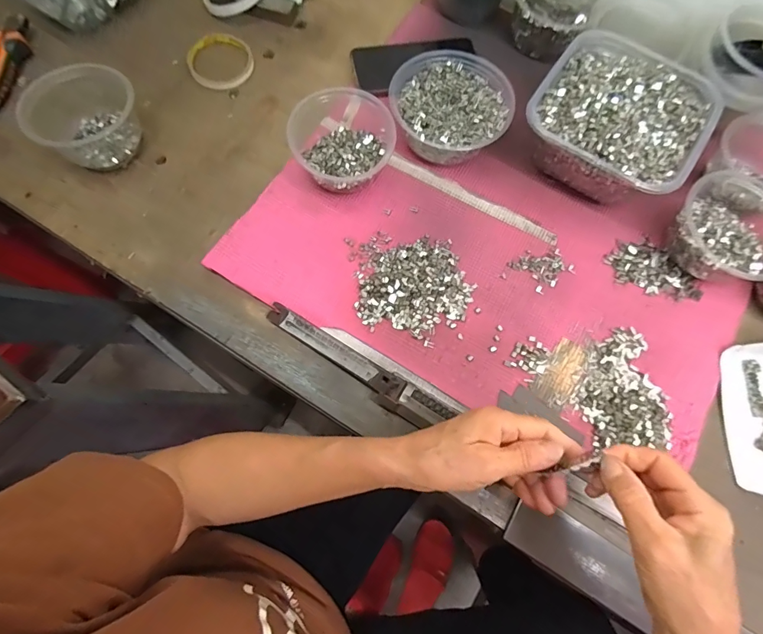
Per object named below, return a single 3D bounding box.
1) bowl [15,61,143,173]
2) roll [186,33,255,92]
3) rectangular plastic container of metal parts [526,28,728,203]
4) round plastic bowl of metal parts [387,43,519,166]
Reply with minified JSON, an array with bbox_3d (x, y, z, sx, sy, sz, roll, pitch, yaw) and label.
[{"bbox_3d":[-0.337,-0.233,0.478,0.111,0.072,0.114,1,72,-2],"label":"bowl"},{"bbox_3d":[-0.214,-0.338,0.550,0.087,0.009,0.081,0,74,0],"label":"roll"},{"bbox_3d":[0.261,-0.218,0.475,0.175,0.081,0.180,33,74,9],"label":"rectangular plastic container of metal parts"},{"bbox_3d":[0.078,-0.240,0.488,0.128,0.057,0.133,1,72,-2],"label":"round plastic bowl of metal parts"}]

